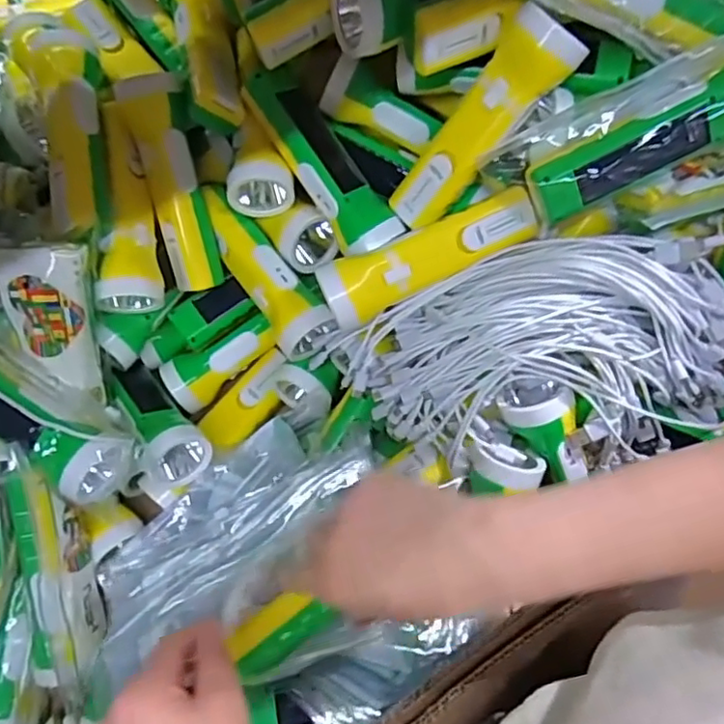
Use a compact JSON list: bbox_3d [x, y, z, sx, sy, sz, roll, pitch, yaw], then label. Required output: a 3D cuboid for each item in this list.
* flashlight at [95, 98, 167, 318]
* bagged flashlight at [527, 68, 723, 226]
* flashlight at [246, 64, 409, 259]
[{"bbox_3d":[-0.190,-0.124,0.493,0.044,0.049,0.165,-5,88,1],"label":"flashlight"},{"bbox_3d":[0.207,-0.154,0.431,0.177,0.056,0.047,-24,73,12],"label":"bagged flashlight"},{"bbox_3d":[-0.031,-0.159,0.501,0.157,0.048,0.051,54,40,0],"label":"flashlight"}]

